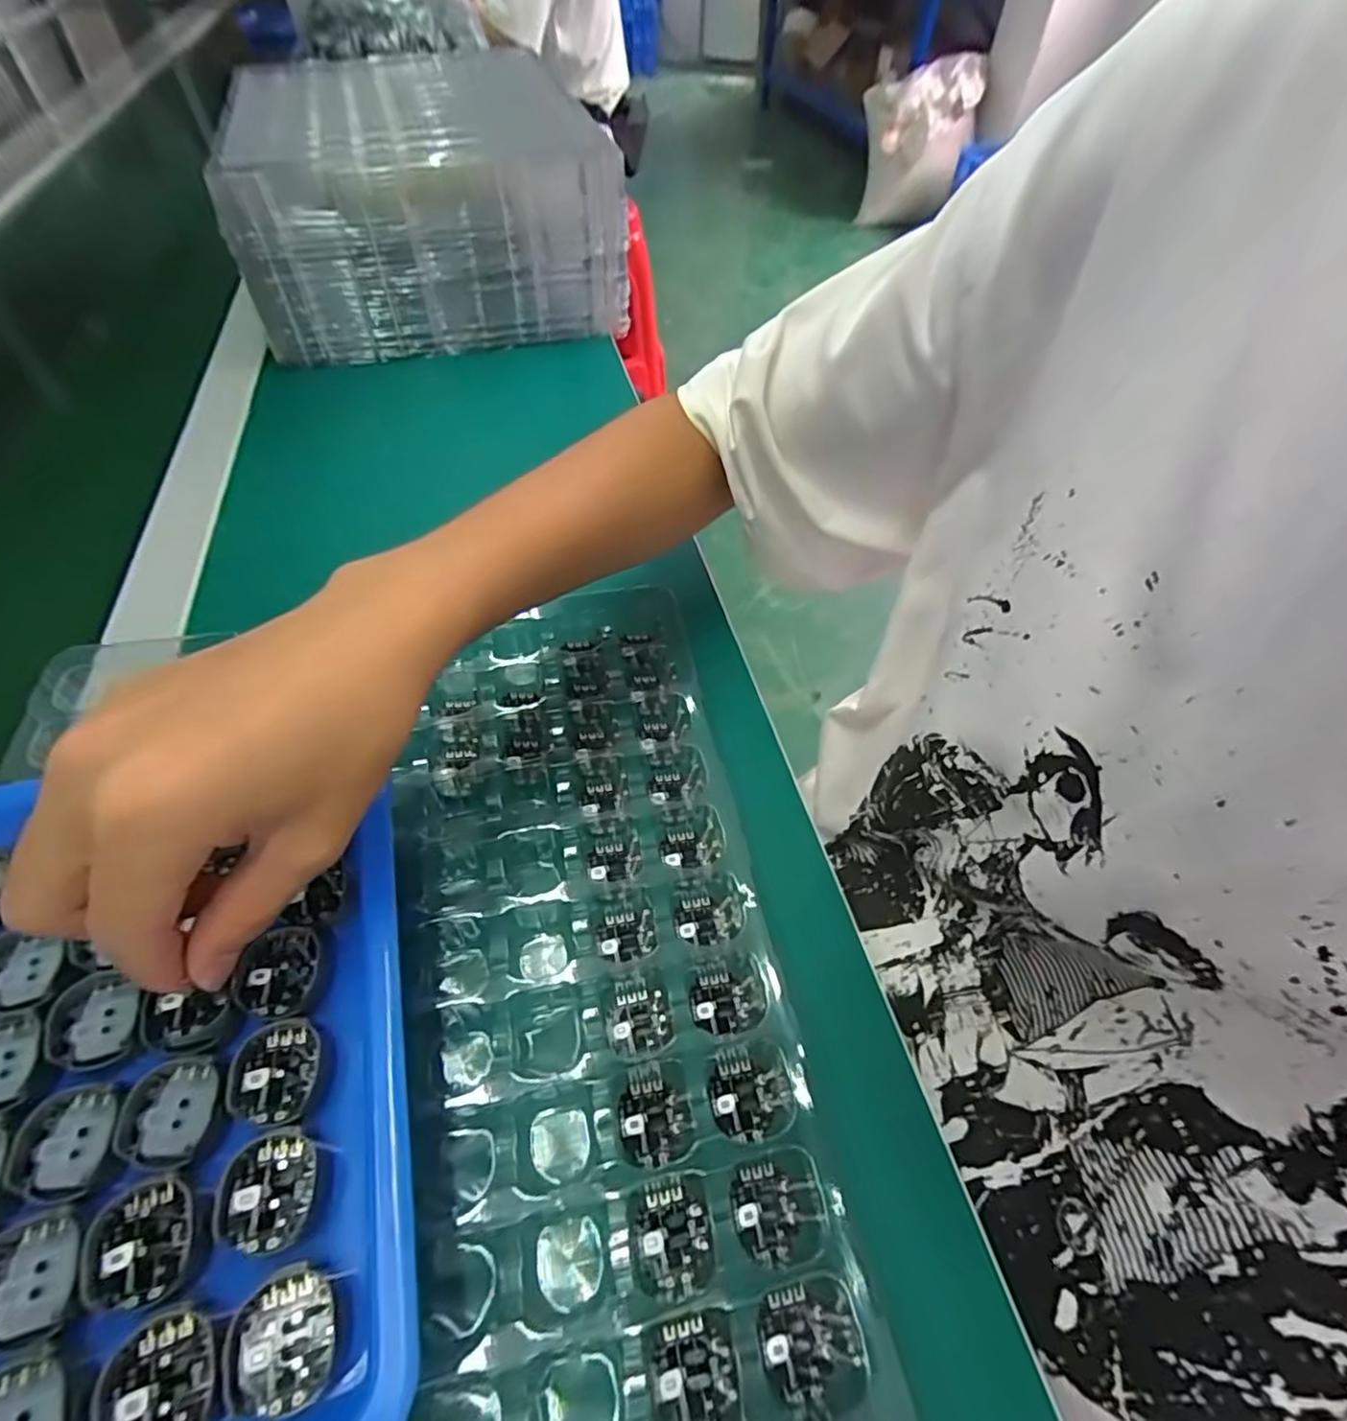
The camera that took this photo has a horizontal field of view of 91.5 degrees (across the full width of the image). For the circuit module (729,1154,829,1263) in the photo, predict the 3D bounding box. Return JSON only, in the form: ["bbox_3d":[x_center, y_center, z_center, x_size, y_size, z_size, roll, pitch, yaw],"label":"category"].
[{"bbox_3d":[0.034,0.159,0.209,0.029,0.007,0.026,-11,53,-8],"label":"circuit module"}]

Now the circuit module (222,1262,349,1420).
[{"bbox_3d":[-0.097,0.158,0.164,0.024,0.009,0.027,-15,54,-12],"label":"circuit module"}]

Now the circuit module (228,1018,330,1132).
[{"bbox_3d":[-0.122,0.112,0.203,0.023,0.015,0.029,-11,53,-9],"label":"circuit module"}]

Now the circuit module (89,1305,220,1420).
[{"bbox_3d":[-0.123,0.162,0.157,0.026,0.005,0.027,-16,54,-12],"label":"circuit module"}]

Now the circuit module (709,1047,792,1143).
[{"bbox_3d":[0.027,0.134,0.230,0.029,0.004,0.026,-12,53,-9],"label":"circuit module"}]

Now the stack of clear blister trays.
[{"bbox_3d":[-0.235,-0.498,0.640,0.314,0.153,0.418,-16,54,-12],"label":"stack of clear blister trays"}]

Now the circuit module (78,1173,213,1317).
[{"bbox_3d":[-0.139,0.140,0.173,0.027,0.005,0.027,-15,54,-12],"label":"circuit module"}]

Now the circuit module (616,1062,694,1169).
[{"bbox_3d":[-0.007,0.137,0.224,0.024,0.005,0.029,-12,53,-9],"label":"circuit module"}]

